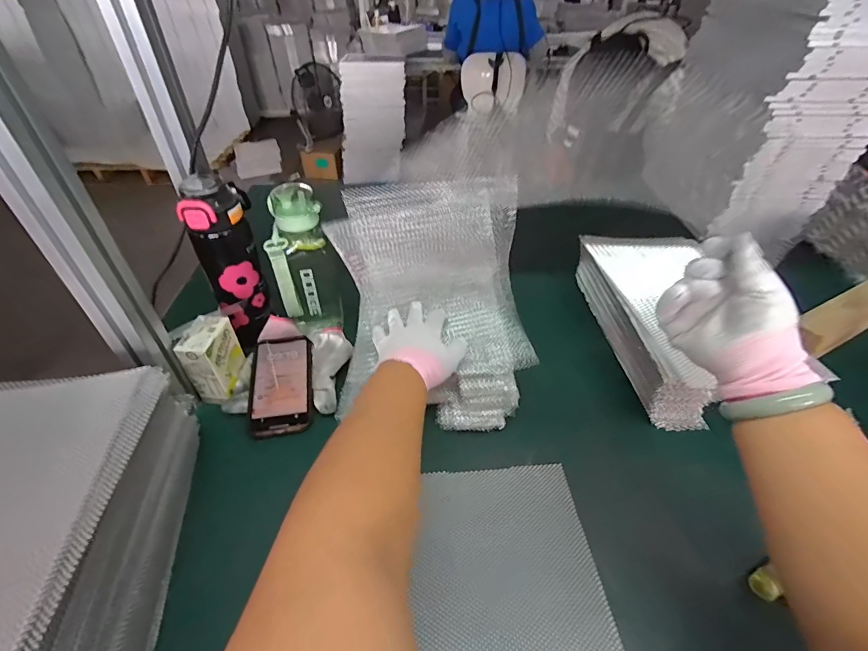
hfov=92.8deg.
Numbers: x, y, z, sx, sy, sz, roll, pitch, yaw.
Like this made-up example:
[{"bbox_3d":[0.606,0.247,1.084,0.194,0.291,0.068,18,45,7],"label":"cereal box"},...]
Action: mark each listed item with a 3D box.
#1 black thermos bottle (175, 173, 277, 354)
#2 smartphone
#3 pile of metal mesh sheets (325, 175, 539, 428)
[{"bbox_3d":[-0.279,-0.088,0.581,0.085,0.222,0.084,-22,47,-23],"label":"black thermos bottle"},{"bbox_3d":[-0.216,0.080,0.591,0.079,0.018,0.165,-7,43,-8],"label":"smartphone"},{"bbox_3d":[-0.001,-0.022,0.517,0.235,0.266,0.202,-4,43,-5],"label":"pile of metal mesh sheets"}]

